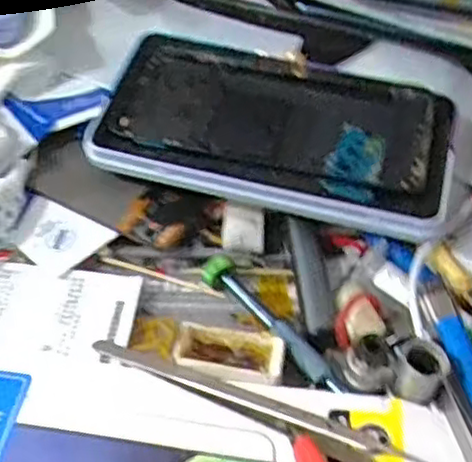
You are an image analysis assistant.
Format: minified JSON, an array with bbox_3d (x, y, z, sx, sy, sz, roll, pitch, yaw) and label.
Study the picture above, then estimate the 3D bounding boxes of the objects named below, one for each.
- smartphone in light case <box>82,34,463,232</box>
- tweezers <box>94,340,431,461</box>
[{"bbox_3d":[0.025,-0.056,0.384,0.187,0.012,0.099,13,60,8],"label":"smartphone in light case"},{"bbox_3d":[0.008,0.074,0.299,0.152,0.017,0.017,19,45,12],"label":"tweezers"}]

